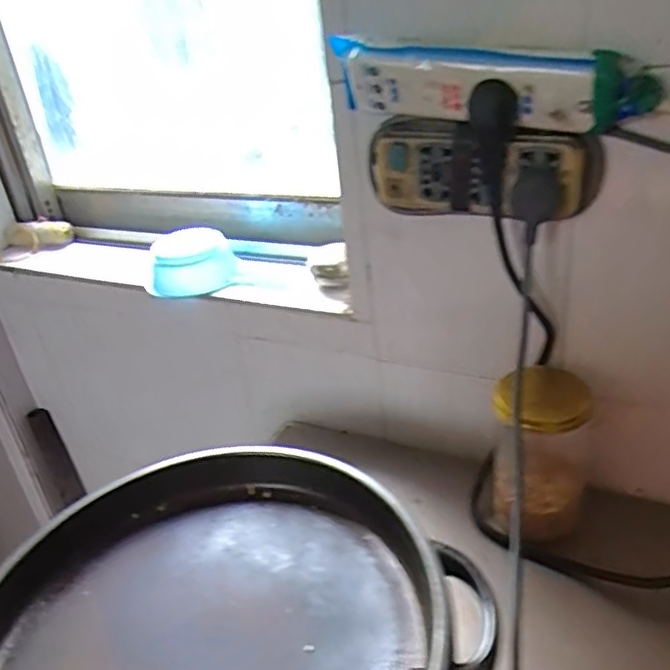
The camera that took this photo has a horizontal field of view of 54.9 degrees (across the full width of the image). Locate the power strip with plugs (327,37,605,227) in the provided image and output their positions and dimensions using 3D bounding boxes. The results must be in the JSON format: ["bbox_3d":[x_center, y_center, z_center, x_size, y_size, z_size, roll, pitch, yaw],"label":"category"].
[{"bbox_3d":[0.107,-0.166,0.534,0.200,0.136,0.045,12,34,30],"label":"power strip with plugs"}]

